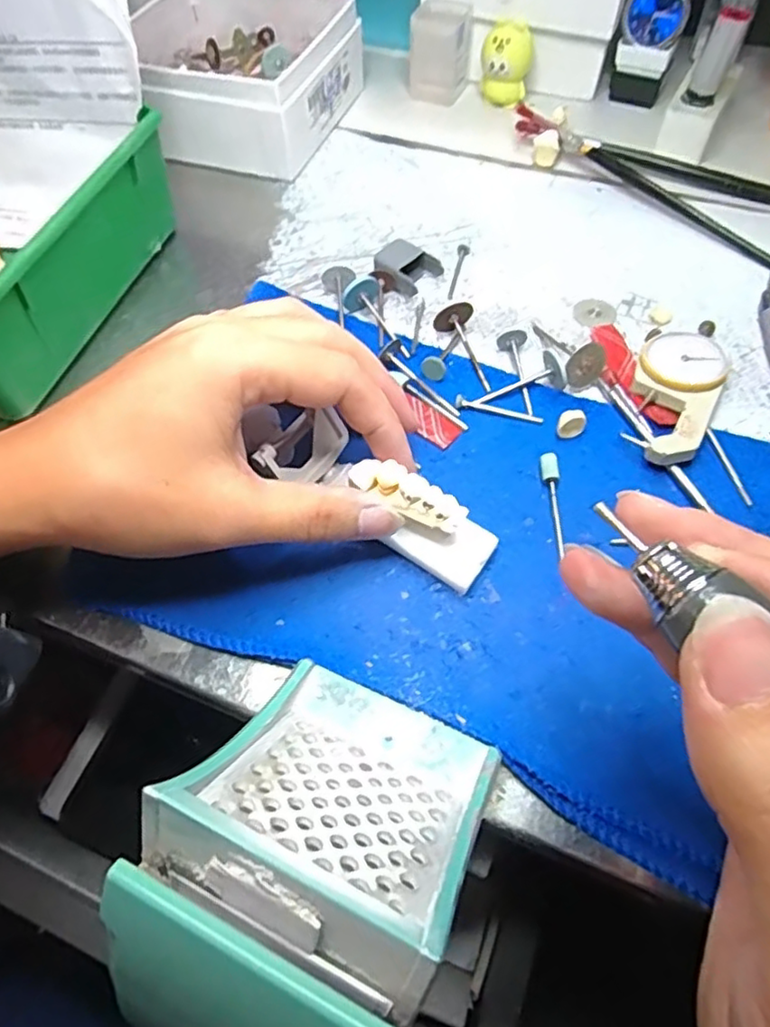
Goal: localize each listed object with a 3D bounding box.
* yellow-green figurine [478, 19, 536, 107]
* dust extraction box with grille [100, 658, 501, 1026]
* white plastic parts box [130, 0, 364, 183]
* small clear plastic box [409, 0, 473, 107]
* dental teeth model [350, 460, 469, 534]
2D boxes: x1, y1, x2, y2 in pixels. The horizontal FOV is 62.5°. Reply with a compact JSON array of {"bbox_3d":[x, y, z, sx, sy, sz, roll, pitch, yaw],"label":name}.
[{"bbox_3d":[0.081,-0.300,0.421,0.033,0.043,0.021,7,59,6],"label":"yellow-green figurine"},{"bbox_3d":[-0.020,0.093,0.170,0.077,0.069,0.109,22,62,14],"label":"dust extraction box with grille"},{"bbox_3d":[-0.096,-0.289,0.416,0.132,0.053,0.142,15,60,10],"label":"white plastic parts box"},{"bbox_3d":[0.038,-0.319,0.439,0.041,0.048,0.029,2,59,3],"label":"small clear plastic box"},{"bbox_3d":[0.008,-0.007,0.237,0.045,0.009,0.013,24,62,9],"label":"dental teeth model"}]

